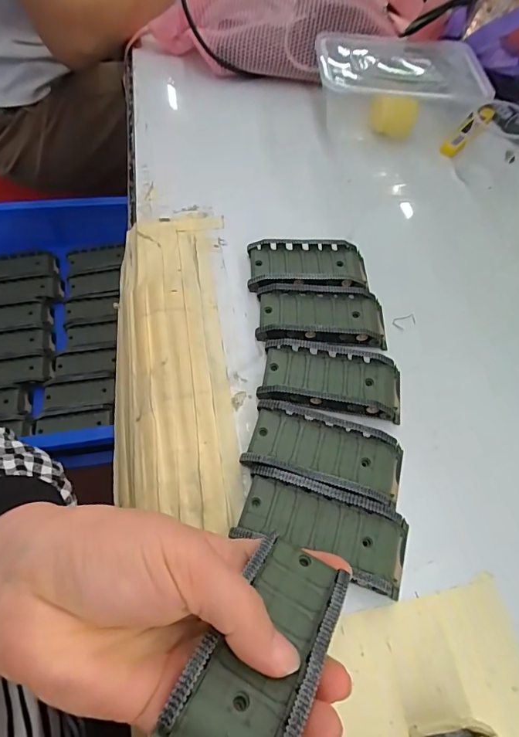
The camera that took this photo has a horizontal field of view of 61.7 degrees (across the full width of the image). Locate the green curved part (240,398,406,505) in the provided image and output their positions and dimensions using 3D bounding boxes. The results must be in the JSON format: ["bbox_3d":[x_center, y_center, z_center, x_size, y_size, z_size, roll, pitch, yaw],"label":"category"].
[{"bbox_3d":[0.042,0.054,0.273,0.095,0.019,0.045,17,59,4],"label":"green curved part"}]

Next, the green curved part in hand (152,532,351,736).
[{"bbox_3d":[0.002,0.108,0.169,0.041,0.019,0.094,30,36,13],"label":"green curved part in hand"}]

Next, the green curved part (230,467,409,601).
[{"bbox_3d":[0.037,0.093,0.250,0.096,0.019,0.044,17,60,6],"label":"green curved part"}]

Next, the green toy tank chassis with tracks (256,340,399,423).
[{"bbox_3d":[0.051,0.007,0.301,0.095,0.020,0.049,10,59,0],"label":"green toy tank chassis with tracks"}]

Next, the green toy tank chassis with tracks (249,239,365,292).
[{"bbox_3d":[0.040,-0.082,0.353,0.095,0.018,0.048,1,59,-5],"label":"green toy tank chassis with tracks"}]

